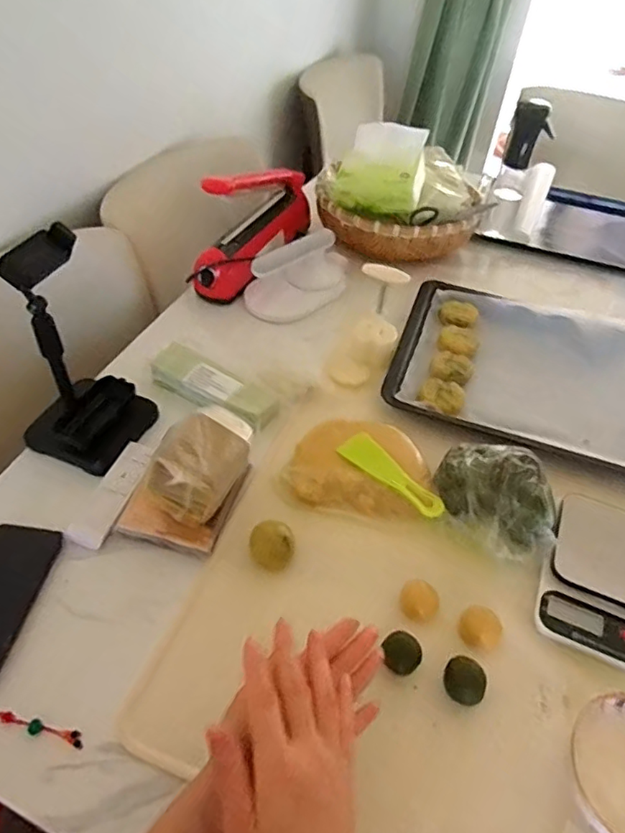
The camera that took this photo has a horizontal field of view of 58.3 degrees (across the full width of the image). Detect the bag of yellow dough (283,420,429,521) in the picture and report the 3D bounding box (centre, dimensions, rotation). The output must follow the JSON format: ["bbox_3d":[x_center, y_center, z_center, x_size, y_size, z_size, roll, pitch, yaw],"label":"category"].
[{"bbox_3d":[0.056,0.052,0.678,0.161,0.030,0.129,9,47,3],"label":"bag of yellow dough"}]

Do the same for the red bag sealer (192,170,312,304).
[{"bbox_3d":[-0.090,-0.344,0.943,0.075,0.176,0.298,23,49,15],"label":"red bag sealer"}]

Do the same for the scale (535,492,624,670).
[{"bbox_3d":[0.312,0.169,0.588,0.126,0.032,0.174,21,49,14],"label":"scale"}]

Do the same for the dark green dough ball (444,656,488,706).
[{"bbox_3d":[0.141,0.246,0.519,0.038,0.026,0.036,3,47,-3],"label":"dark green dough ball"}]

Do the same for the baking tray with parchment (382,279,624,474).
[{"bbox_3d":[0.324,-0.076,0.809,0.385,0.025,0.297,18,48,11],"label":"baking tray with parchment"}]

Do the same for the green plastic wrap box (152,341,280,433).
[{"bbox_3d":[-0.133,-0.041,0.745,0.177,0.037,0.063,26,50,18],"label":"green plastic wrap box"}]

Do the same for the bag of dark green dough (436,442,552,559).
[{"bbox_3d":[0.208,0.086,0.630,0.137,0.072,0.103,31,52,21],"label":"bag of dark green dough"}]

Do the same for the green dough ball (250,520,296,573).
[{"bbox_3d":[-0.042,0.138,0.600,0.045,0.030,0.053,-8,48,-12],"label":"green dough ball"}]

